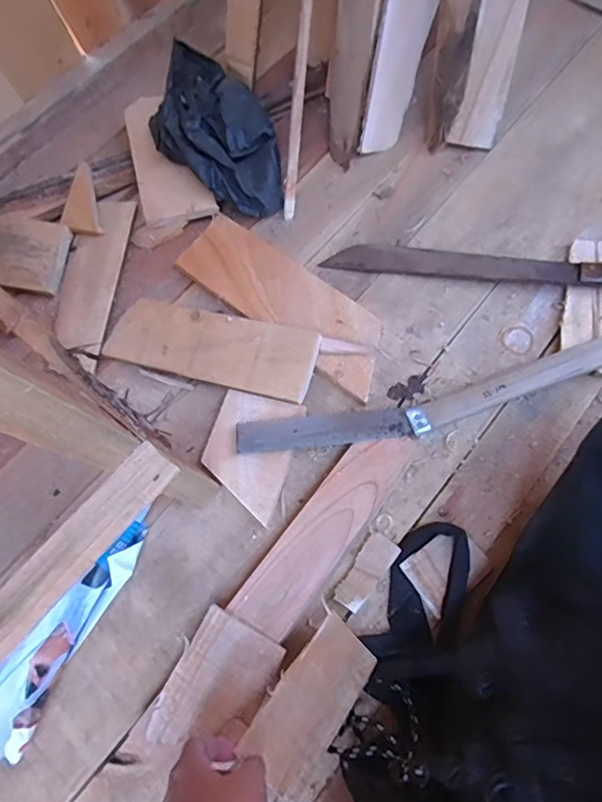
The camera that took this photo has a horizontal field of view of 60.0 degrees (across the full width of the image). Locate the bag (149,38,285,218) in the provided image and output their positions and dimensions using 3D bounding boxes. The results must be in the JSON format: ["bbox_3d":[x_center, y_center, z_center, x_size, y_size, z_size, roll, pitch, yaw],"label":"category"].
[{"bbox_3d":[-0.116,-0.357,0.695,0.145,0.068,0.261,-26,71,-7],"label":"bag"}]

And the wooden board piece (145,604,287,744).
[{"bbox_3d":[-0.076,0.258,0.468,0.080,0.008,0.115,26,73,14],"label":"wooden board piece"}]

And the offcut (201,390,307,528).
[{"bbox_3d":[-0.059,0.056,0.577,0.093,0.017,0.130,15,71,8],"label":"offcut"}]

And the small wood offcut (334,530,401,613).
[{"bbox_3d":[0.066,0.172,0.526,0.032,0.009,0.078,34,75,14],"label":"small wood offcut"}]

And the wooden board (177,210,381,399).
[{"bbox_3d":[-0.019,-0.128,0.637,0.295,0.021,0.095,37,76,15],"label":"wooden board"}]

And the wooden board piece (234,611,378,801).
[{"bbox_3d":[0.012,0.260,0.453,0.130,0.005,0.073,-44,102,-31],"label":"wooden board piece"}]

